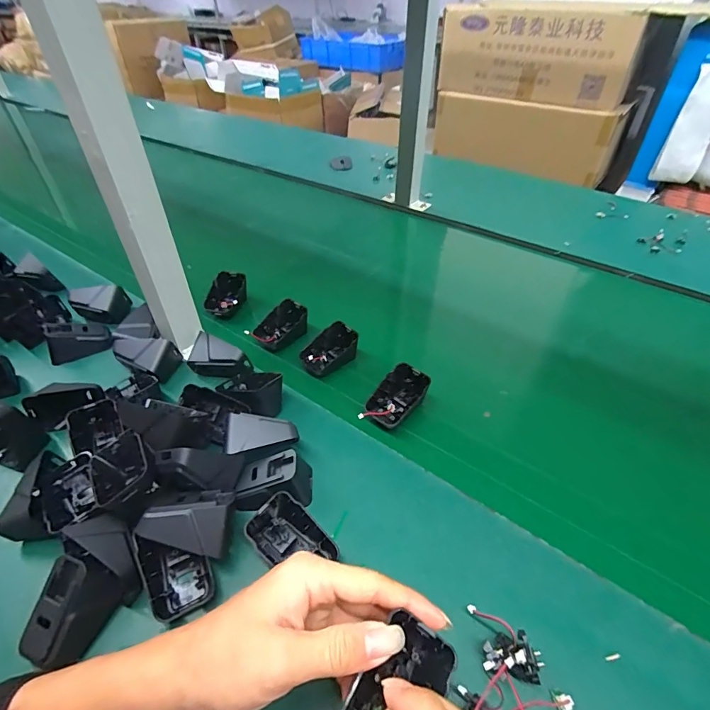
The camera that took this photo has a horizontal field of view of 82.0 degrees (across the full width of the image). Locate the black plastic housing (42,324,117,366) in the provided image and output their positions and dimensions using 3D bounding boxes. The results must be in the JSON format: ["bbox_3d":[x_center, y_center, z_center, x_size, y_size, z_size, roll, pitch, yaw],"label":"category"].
[{"bbox_3d":[-0.348,-0.021,0.511,0.072,0.037,0.037,-18,45,-18],"label":"black plastic housing"}]

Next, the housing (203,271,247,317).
[{"bbox_3d":[-0.191,-0.089,0.613,0.052,0.042,0.067,4,42,6],"label":"housing"}]

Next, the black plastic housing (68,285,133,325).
[{"bbox_3d":[-0.350,-0.071,0.557,0.062,0.042,0.043,2,42,4],"label":"black plastic housing"}]

